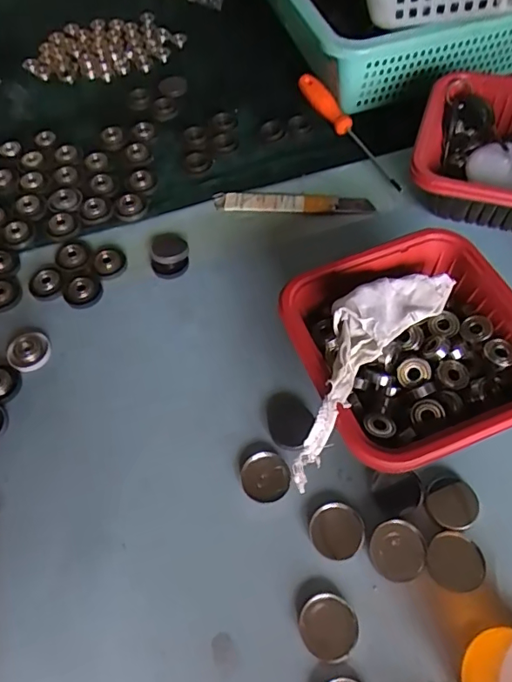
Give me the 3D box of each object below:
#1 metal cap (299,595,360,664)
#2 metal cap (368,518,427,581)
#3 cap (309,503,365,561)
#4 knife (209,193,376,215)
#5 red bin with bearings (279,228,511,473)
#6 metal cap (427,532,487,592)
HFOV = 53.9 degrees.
[{"bbox_3d":[0.043,0.168,0.296,0.033,0.004,0.033,-20,60,-9],"label":"metal cap"},{"bbox_3d":[0.088,0.130,0.311,0.034,0.007,0.034,-1,68,1],"label":"metal cap"},{"bbox_3d":[0.052,0.122,0.322,0.033,0.005,0.033,-1,59,2],"label":"cap"},{"bbox_3d":[0.035,-0.133,0.475,0.147,0.006,0.022,2,60,4],"label":"knife"},{"bbox_3d":[0.110,0.010,0.354,0.153,0.064,0.150,-21,61,-9],"label":"red bin with bearings"},{"bbox_3d":[0.122,0.135,0.307,0.031,0.008,0.033,-1,59,2],"label":"metal cap"}]

